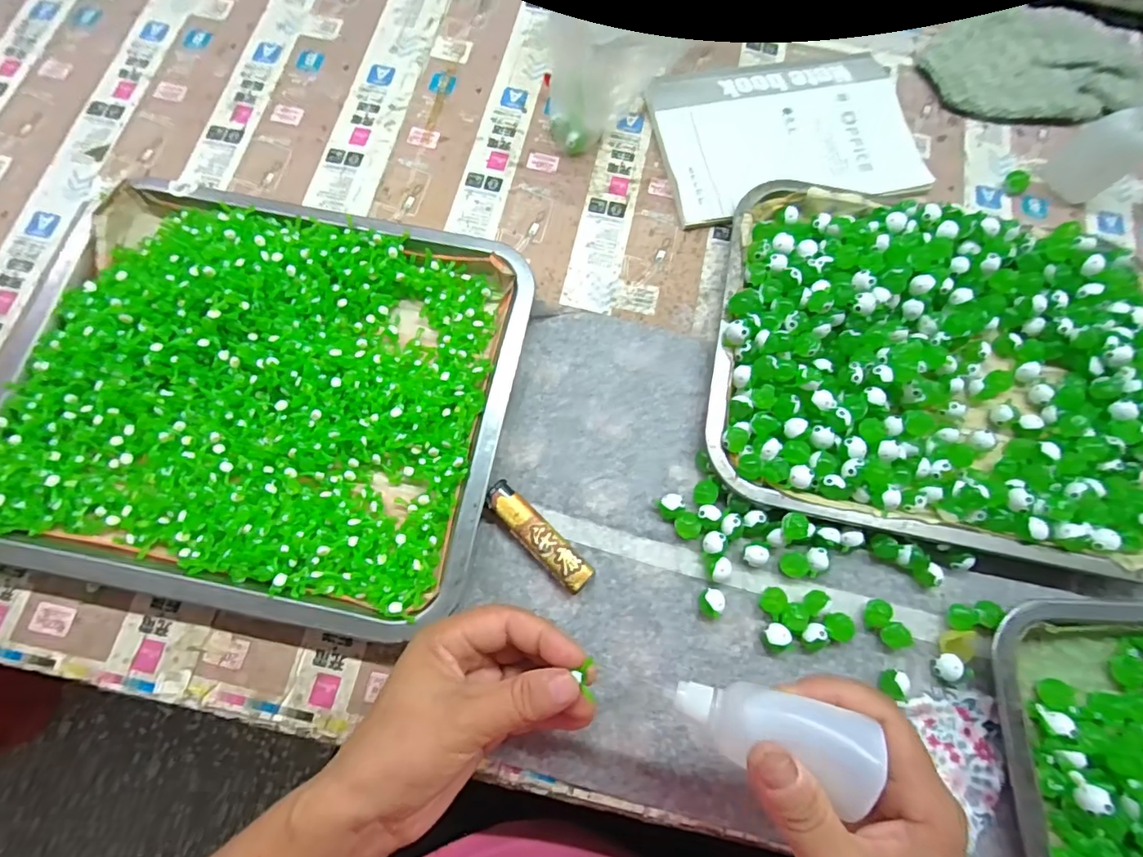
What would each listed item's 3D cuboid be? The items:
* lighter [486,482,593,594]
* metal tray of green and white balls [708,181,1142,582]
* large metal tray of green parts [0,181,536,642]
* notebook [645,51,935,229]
[{"bbox_3d":[-0.021,0.066,0.330,0.080,0.015,0.020,44,77,10],"label":"lighter"},{"bbox_3d":[0.243,-0.041,0.358,0.286,0.031,0.230,12,74,2],"label":"metal tray of green and white balls"},{"bbox_3d":[-0.196,-0.025,0.346,0.307,0.040,0.253,11,74,1],"label":"large metal tray of green parts"},{"bbox_3d":[0.168,-0.234,0.424,0.200,0.010,0.140,-9,76,-3],"label":"notebook"}]

